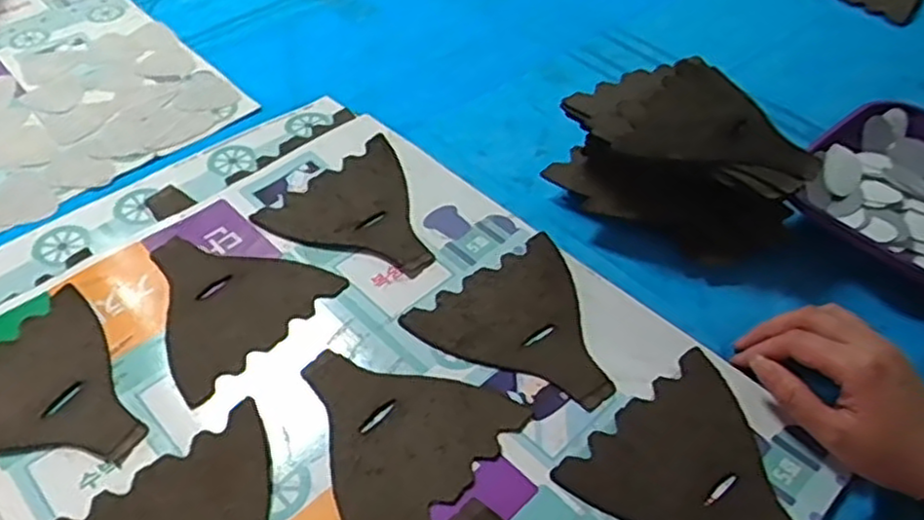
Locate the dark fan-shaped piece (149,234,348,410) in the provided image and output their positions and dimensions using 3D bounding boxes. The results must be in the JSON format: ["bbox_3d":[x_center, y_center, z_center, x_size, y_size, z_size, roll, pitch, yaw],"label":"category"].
[{"bbox_3d":[-0.174,0.023,0.510,0.127,0.006,0.126,35,57,23],"label":"dark fan-shaped piece"}]

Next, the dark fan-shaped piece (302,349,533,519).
[{"bbox_3d":[-0.048,0.100,0.439,0.128,0.004,0.127,34,55,25],"label":"dark fan-shaped piece"}]

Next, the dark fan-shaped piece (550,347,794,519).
[{"bbox_3d":[0.148,0.129,0.418,0.127,0.005,0.131,-34,58,-28],"label":"dark fan-shaped piece"}]

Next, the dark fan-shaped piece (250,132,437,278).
[{"bbox_3d":[-0.074,-0.035,0.563,0.125,0.009,0.132,-35,59,-29],"label":"dark fan-shaped piece"}]

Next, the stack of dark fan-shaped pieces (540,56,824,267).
[{"bbox_3d":[0.172,-0.083,0.567,0.188,0.082,0.145,25,52,19],"label":"stack of dark fan-shaped pieces"}]

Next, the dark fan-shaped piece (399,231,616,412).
[{"bbox_3d":[0.050,0.048,0.492,0.127,0.004,0.131,-31,56,-26],"label":"dark fan-shaped piece"}]

